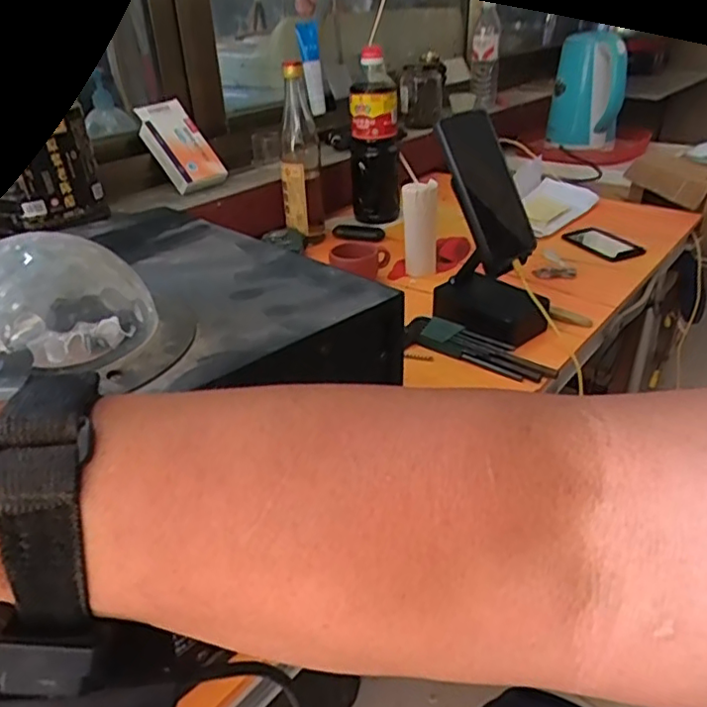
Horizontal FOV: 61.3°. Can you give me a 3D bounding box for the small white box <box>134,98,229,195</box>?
[{"bbox_3d":[-0.258,-0.312,0.888,0.087,0.139,0.021,-37,1,-38],"label":"small white box"}]

